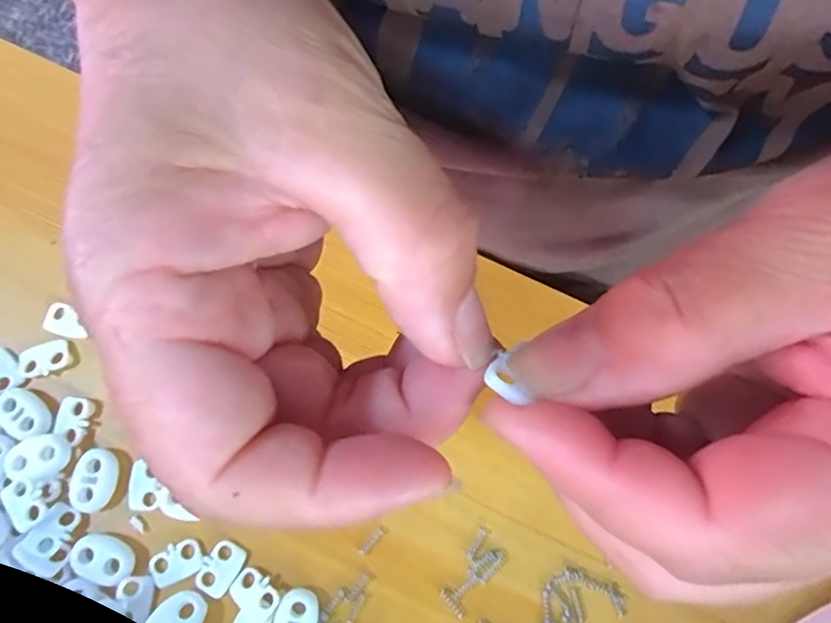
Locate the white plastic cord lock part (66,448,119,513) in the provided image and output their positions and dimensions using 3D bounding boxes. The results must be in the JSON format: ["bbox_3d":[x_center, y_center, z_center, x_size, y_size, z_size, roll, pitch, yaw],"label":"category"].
[{"bbox_3d":[-0.119,0.062,0.206,0.015,0.004,0.022,13,76,1],"label":"white plastic cord lock part"}]

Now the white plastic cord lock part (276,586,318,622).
[{"bbox_3d":[-0.042,0.111,0.199,0.013,0.005,0.023,8,76,0],"label":"white plastic cord lock part"}]

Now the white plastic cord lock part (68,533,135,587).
[{"bbox_3d":[-0.112,0.089,0.200,0.022,0.004,0.014,18,76,2],"label":"white plastic cord lock part"}]

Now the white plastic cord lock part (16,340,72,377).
[{"bbox_3d":[-0.145,0.019,0.216,0.019,0.004,0.010,-25,79,-8],"label":"white plastic cord lock part"}]

